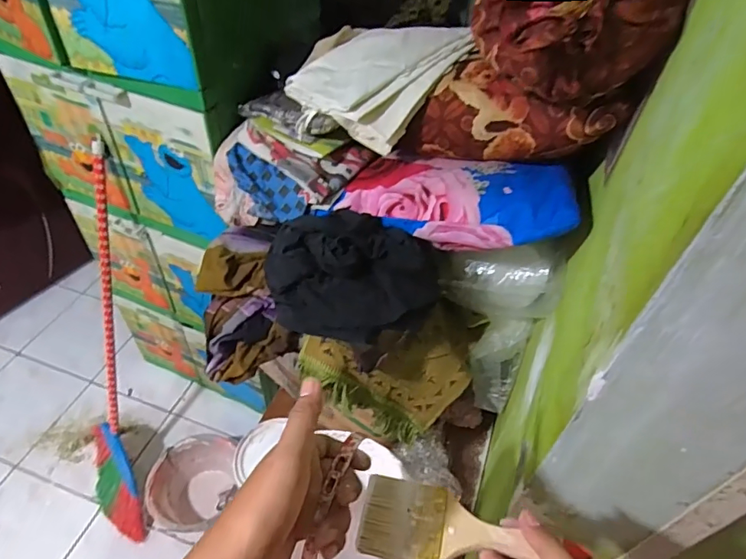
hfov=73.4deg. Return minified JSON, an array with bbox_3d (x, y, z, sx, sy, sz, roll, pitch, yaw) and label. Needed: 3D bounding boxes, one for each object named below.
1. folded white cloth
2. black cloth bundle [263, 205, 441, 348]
[{"bbox_3d":[0.000,-0.317,0.779,0.212,0.085,0.258,36,60,26],"label":"folded white cloth"},{"bbox_3d":[-0.041,-0.001,0.766,0.278,0.134,0.140,9,52,8],"label":"black cloth bundle"}]

